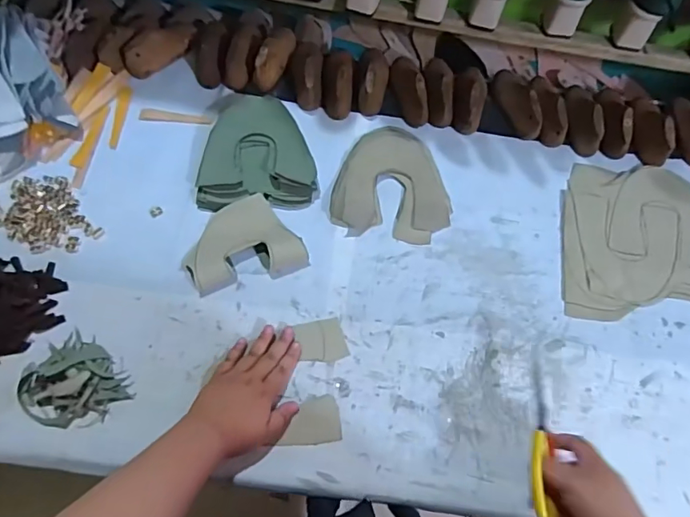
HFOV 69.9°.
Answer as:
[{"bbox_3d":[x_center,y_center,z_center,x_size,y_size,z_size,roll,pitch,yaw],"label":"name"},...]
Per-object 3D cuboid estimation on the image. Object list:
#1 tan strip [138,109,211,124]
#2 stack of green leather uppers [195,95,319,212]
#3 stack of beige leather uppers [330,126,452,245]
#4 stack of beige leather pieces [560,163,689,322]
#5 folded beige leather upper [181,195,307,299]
[{"bbox_3d":[-0.270,-0.226,0.785,0.110,0.005,0.018,3,66,-2],"label":"tan strip"},{"bbox_3d":[-0.132,-0.160,0.743,0.167,0.034,0.182,-4,66,-5],"label":"stack of green leather uppers"},{"bbox_3d":[0.073,-0.121,0.745,0.173,0.024,0.191,5,66,-1],"label":"stack of beige leather uppers"},{"bbox_3d":[0.433,-0.027,0.735,0.219,0.008,0.262,9,66,0],"label":"stack of beige leather pieces"},{"bbox_3d":[-0.144,-0.023,0.684,0.159,0.027,0.123,-19,68,-12],"label":"folded beige leather upper"}]

